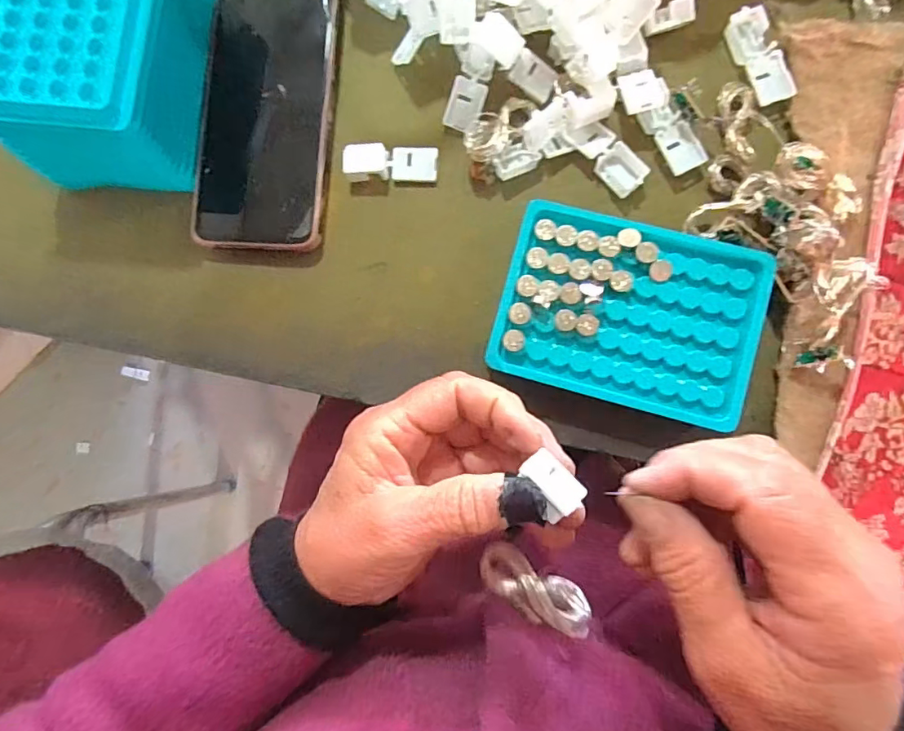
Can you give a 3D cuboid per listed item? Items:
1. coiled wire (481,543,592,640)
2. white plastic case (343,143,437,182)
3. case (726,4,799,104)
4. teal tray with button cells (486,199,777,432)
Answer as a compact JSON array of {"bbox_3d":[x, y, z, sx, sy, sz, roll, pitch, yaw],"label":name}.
[{"bbox_3d":[0.039,0.106,0.248,0.054,0.021,0.021,30,88,6],"label":"coiled wire"},{"bbox_3d":[-0.036,-0.120,0.311,0.054,0.007,0.020,0,100,-6],"label":"white plastic case"},{"bbox_3d":[0.174,-0.174,0.295,0.022,0.006,0.055,-18,83,4],"label":"case"},{"bbox_3d":[0.093,-0.028,0.283,0.130,0.025,0.094,15,87,7],"label":"teal tray with button cells"}]

